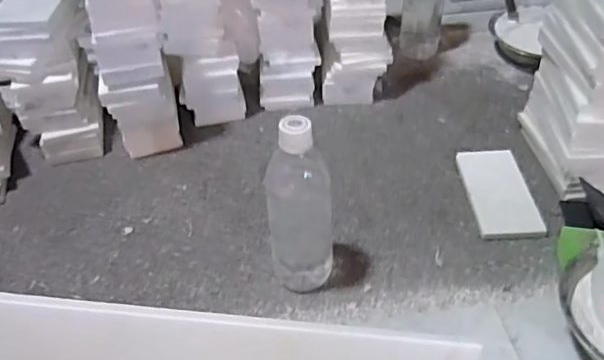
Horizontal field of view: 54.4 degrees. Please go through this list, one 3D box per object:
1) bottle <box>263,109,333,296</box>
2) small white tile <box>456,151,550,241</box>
[{"bbox_3d":[-0.004,0.035,0.597,0.064,0.206,0.051,0,44,4],"label":"bottle"},{"bbox_3d":[0.249,0.013,0.744,0.079,0.008,0.152,-3,43,2],"label":"small white tile"}]

